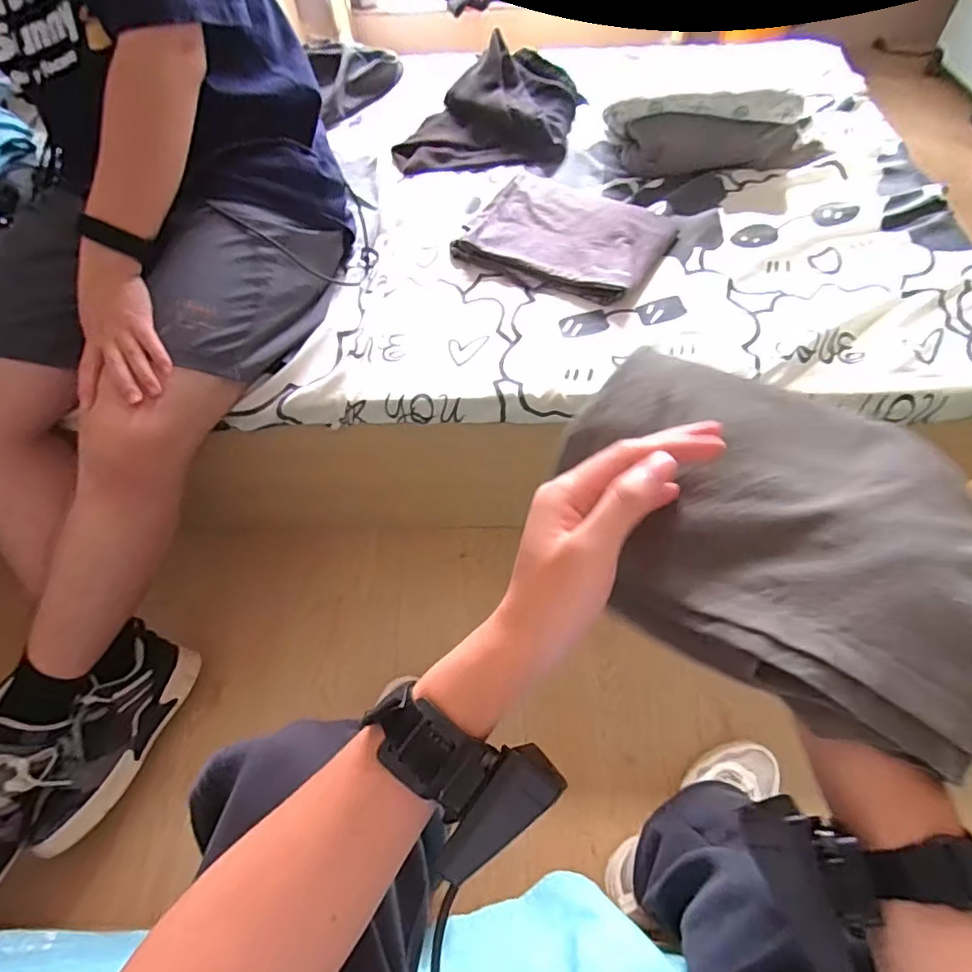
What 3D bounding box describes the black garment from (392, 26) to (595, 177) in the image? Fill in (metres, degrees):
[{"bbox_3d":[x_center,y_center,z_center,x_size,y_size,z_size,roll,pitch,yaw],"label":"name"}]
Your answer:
[{"bbox_3d":[0.010,-0.673,0.988,0.283,0.088,0.277,9,59,9],"label":"black garment"}]

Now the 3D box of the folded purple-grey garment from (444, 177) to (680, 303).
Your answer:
[{"bbox_3d":[0.122,-0.371,0.832,0.273,0.028,0.198,23,63,16],"label":"folded purple-grey garment"}]

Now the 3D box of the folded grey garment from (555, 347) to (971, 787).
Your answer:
[{"bbox_3d":[0.164,0.020,0.330,0.250,0.061,0.173,31,65,20],"label":"folded grey garment"}]

